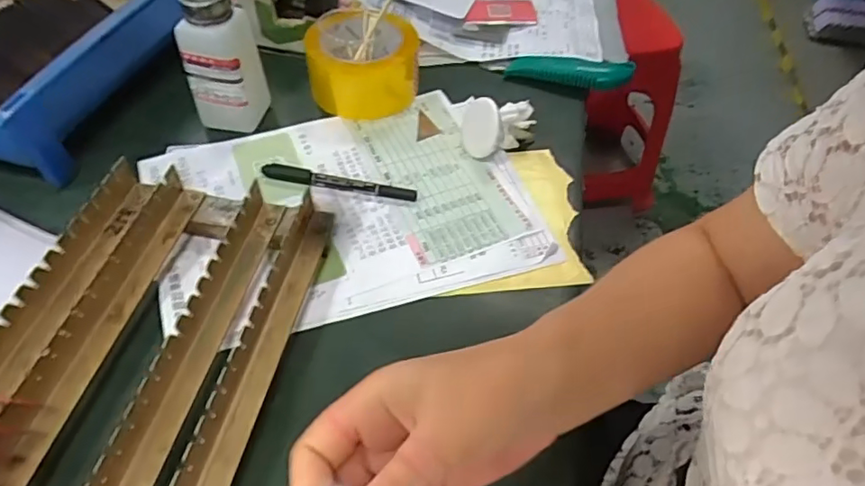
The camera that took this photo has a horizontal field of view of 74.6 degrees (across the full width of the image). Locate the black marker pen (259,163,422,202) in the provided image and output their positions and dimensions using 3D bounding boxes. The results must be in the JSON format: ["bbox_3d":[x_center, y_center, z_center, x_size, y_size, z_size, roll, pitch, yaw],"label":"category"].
[{"bbox_3d":[-0.081,-0.053,0.492,0.136,0.008,0.013,11,51,6],"label":"black marker pen"}]

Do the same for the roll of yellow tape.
[{"bbox_3d":[-0.069,-0.183,0.565,0.106,0.069,0.106,2,51,-2],"label":"roll of yellow tape"}]

